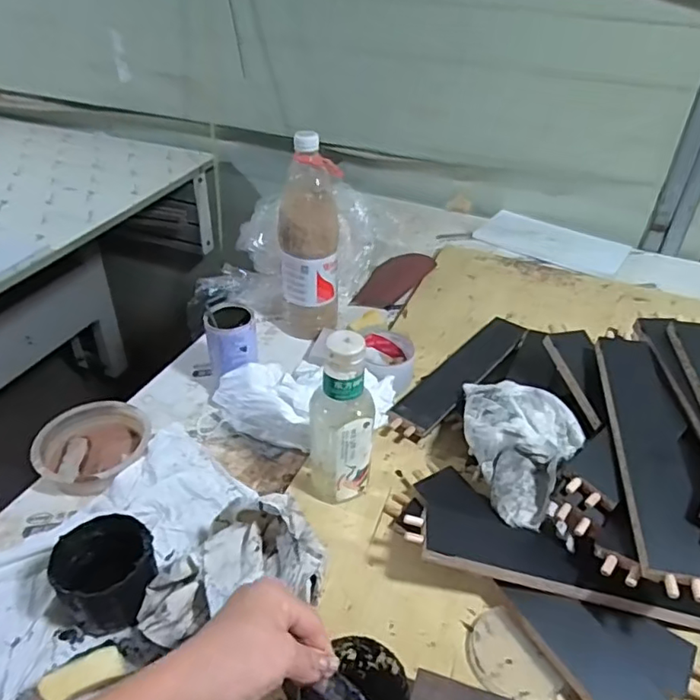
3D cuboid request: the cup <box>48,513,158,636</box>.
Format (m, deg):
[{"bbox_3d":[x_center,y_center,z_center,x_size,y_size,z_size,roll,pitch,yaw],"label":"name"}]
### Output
[{"bbox_3d":[-0.223,0.209,0.532,0.080,0.070,0.087,1,37,-1],"label":"cup"}]

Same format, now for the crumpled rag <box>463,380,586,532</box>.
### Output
[{"bbox_3d":[0.181,0.099,0.630,0.131,0.054,0.178,14,39,16],"label":"crumpled rag"}]

